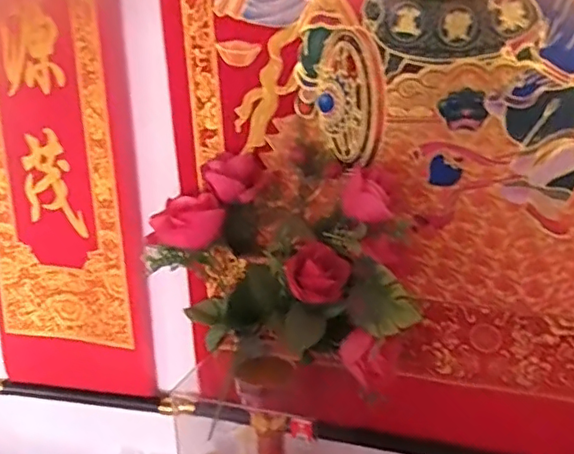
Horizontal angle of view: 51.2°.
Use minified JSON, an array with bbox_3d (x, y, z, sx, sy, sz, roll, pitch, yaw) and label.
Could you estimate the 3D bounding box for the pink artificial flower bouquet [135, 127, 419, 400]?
[{"bbox_3d":[-0.002,0.034,0.608,0.288,0.224,0.118,9,20,38],"label":"pink artificial flower bouquet"}]

